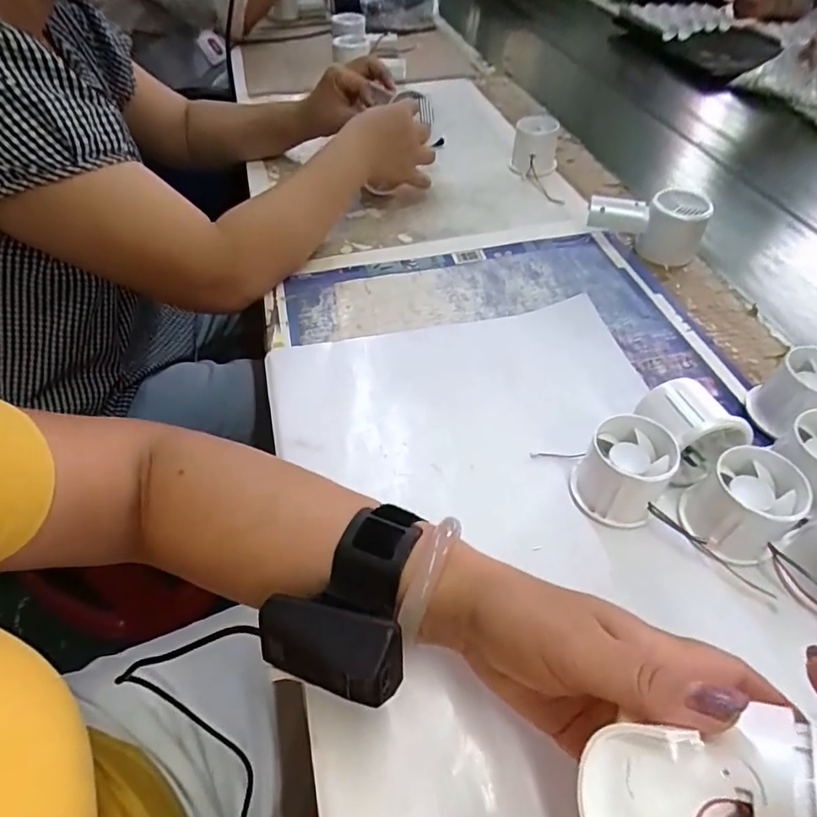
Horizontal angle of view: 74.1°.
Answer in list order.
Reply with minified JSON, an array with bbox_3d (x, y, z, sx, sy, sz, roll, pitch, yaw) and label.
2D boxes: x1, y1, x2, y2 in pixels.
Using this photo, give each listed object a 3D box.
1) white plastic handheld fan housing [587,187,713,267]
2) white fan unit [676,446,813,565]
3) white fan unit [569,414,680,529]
[{"bbox_3d":[0.239,-0.188,0.546,0.110,0.053,0.065,22,52,18],"label":"white plastic handheld fan housing"},{"bbox_3d":[0.202,0.058,0.332,0.058,0.050,0.055,1,48,-1],"label":"white fan unit"},{"bbox_3d":[0.138,0.040,0.350,0.053,0.047,0.057,1,48,-1],"label":"white fan unit"}]

